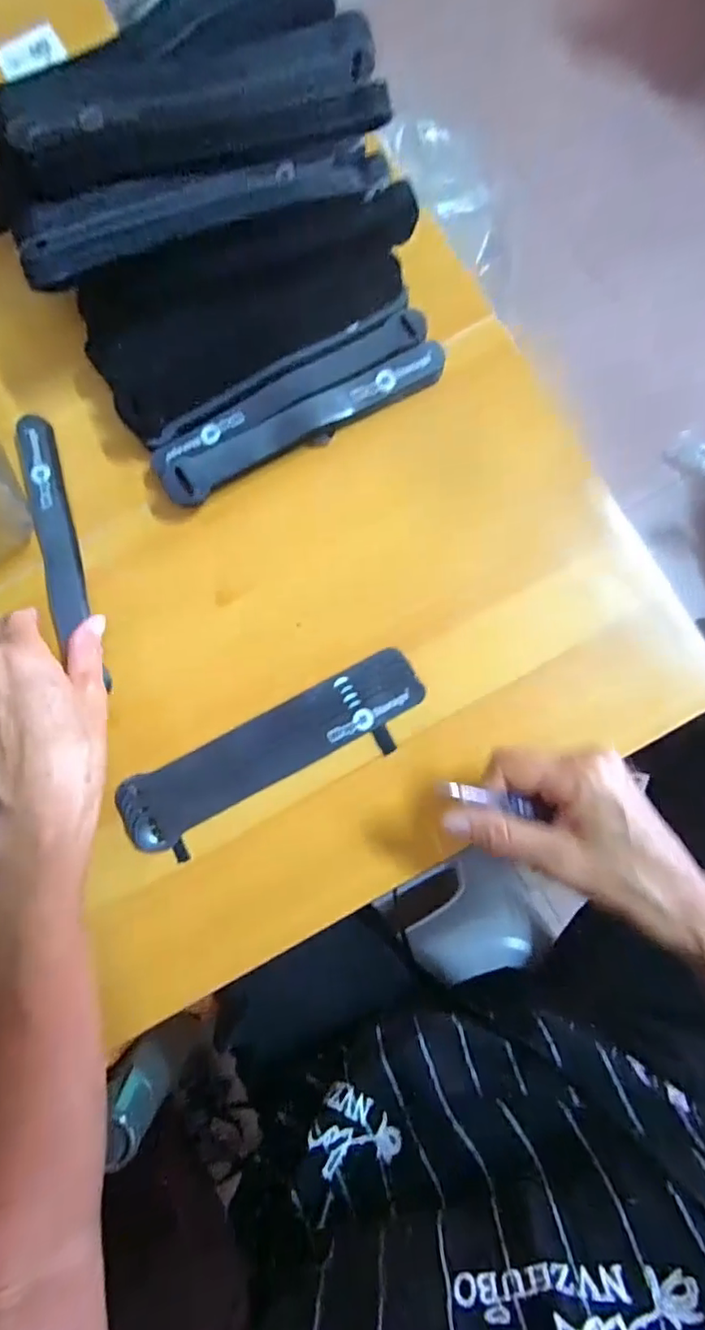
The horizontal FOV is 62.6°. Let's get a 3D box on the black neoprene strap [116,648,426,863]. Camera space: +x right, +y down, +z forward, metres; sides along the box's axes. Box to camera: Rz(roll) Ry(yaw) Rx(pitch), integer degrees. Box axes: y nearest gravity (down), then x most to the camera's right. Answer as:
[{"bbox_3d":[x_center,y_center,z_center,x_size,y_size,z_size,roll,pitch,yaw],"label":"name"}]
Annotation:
[{"bbox_3d":[-0.048,0.057,0.373,0.201,0.015,0.055,-27,83,-1],"label":"black neoprene strap"}]

